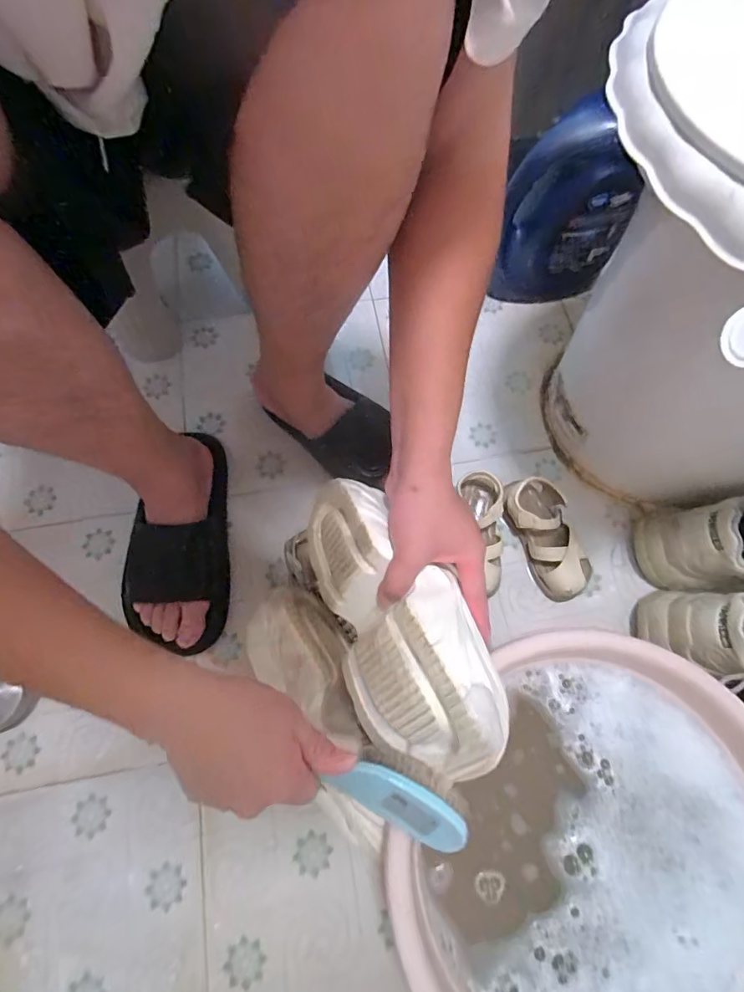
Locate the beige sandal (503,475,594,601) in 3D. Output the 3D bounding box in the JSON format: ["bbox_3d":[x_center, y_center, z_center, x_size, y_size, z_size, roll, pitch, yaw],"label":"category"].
[{"bbox_3d":[0.220,0.052,0.592,0.064,0.053,0.148,-22,71,-9],"label":"beige sandal"}]

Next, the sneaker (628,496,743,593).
[{"bbox_3d":[0.489,0.058,0.556,0.304,0.116,0.096,-3,70,-2],"label":"sneaker"}]

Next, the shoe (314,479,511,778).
[{"bbox_3d":[0.031,0.109,0.425,0.098,0.123,0.261,3,42,-38],"label":"shoe"}]

